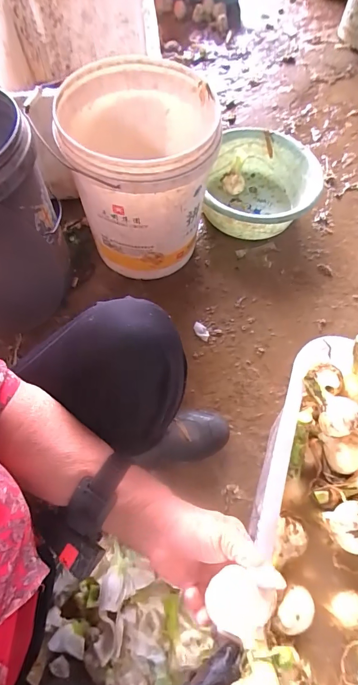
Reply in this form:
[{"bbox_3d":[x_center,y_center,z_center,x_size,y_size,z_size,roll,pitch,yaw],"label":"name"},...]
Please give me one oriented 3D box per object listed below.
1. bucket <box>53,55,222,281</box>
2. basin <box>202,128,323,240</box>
[{"bbox_3d":[-0.077,-0.347,0.795,0.283,0.335,0.296,0,64,-1],"label":"bucket"},{"bbox_3d":[0.226,-0.422,0.992,0.296,0.127,0.332,10,64,4],"label":"basin"}]

